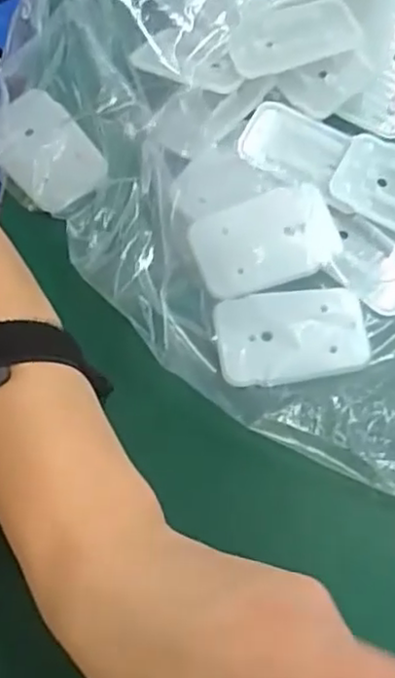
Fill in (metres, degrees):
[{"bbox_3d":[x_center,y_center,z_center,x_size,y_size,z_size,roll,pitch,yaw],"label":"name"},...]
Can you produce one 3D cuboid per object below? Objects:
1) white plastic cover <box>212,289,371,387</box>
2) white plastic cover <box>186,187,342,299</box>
[{"bbox_3d":[0.043,-0.001,0.314,0.068,0.006,0.042,-7,69,-1],"label":"white plastic cover"},{"bbox_3d":[0.033,-0.048,0.325,0.069,0.004,0.044,-18,70,-5],"label":"white plastic cover"}]

